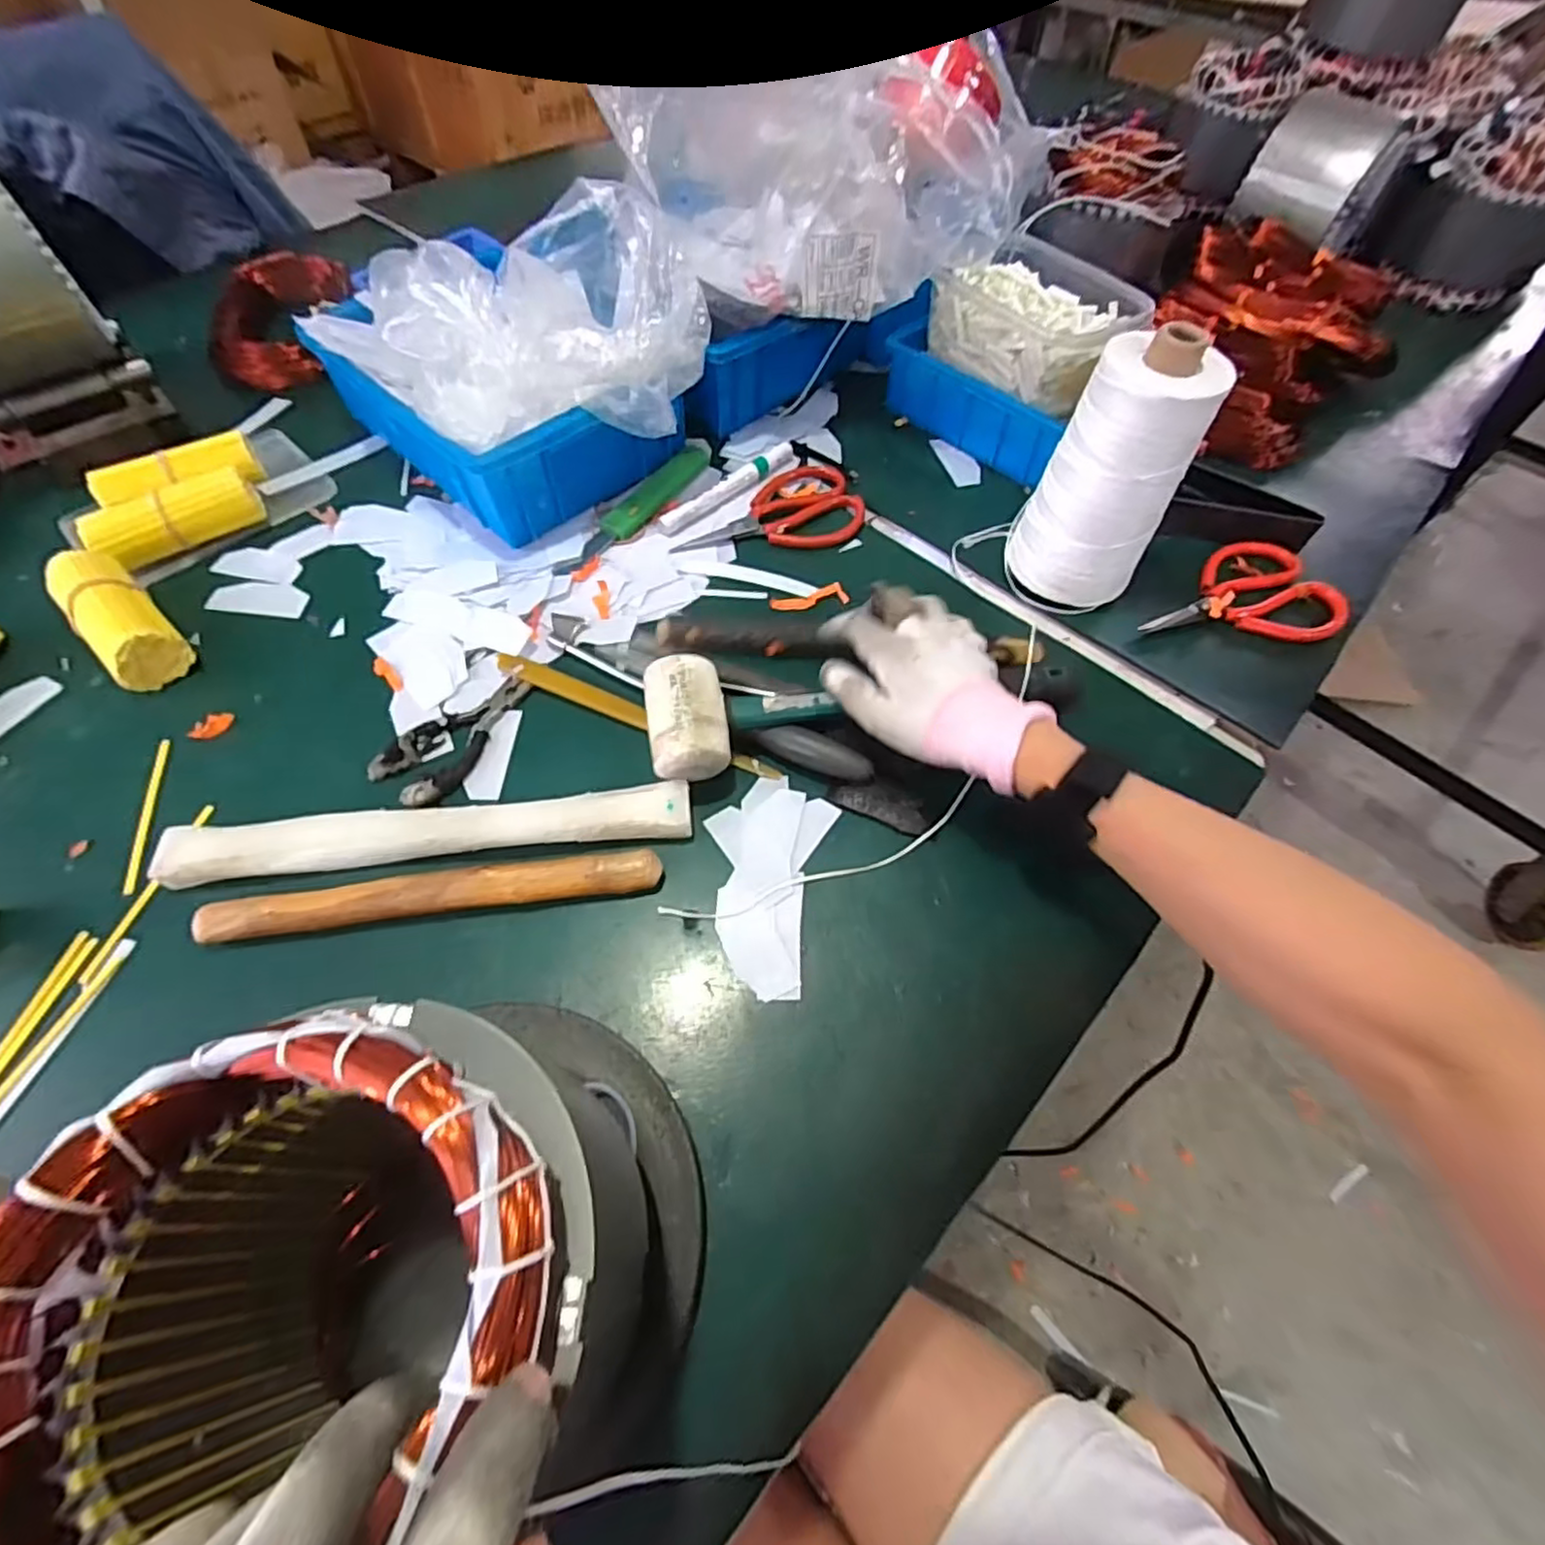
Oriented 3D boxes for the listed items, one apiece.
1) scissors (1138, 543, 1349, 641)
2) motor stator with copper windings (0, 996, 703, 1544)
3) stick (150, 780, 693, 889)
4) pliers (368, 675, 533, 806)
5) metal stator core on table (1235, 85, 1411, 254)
[{"bbox_3d":[0.346,-0.132,0.512,0.150,0.027,0.084,-8,59,-6],"label":"scissors"},{"bbox_3d":[-0.112,0.162,0.233,0.146,0.169,0.160,0,58,0],"label":"motor stator with copper windings"},{"bbox_3d":[-0.199,0.037,0.403,0.298,0.026,0.030,-6,59,-5],"label":"stick"},{"bbox_3d":[-0.204,-0.025,0.449,0.050,0.016,0.110,32,63,17],"label":"pliers"},{"bbox_3d":[0.561,-0.617,0.697,0.108,0.108,0.111,40,65,21],"label":"metal stator core on table"}]

